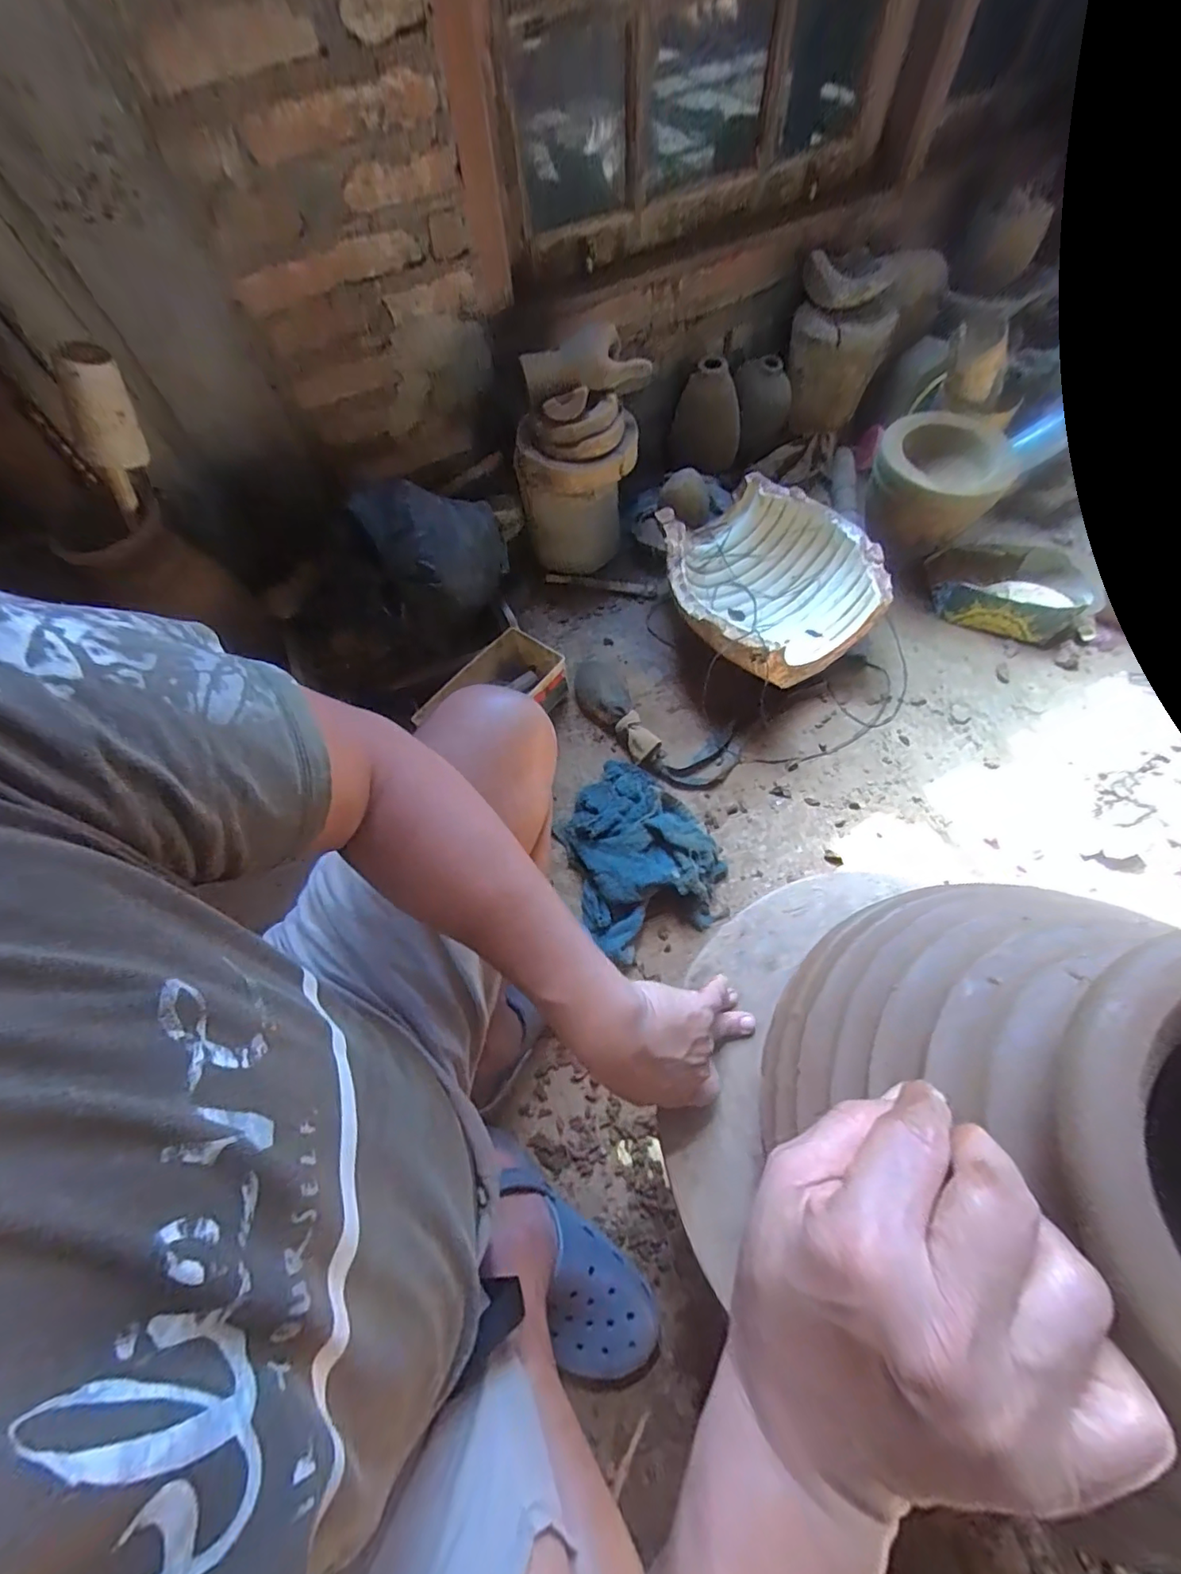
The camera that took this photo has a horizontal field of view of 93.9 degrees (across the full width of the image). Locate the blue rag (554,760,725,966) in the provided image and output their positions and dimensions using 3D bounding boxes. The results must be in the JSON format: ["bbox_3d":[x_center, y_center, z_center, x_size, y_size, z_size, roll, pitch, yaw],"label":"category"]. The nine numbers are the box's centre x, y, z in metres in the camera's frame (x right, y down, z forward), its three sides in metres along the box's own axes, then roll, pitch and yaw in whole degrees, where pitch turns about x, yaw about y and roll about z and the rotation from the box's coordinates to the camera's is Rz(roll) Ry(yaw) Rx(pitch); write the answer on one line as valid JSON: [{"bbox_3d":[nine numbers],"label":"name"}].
[{"bbox_3d":[0.063,0.084,0.811,0.213,0.056,0.276,-23,65,-8],"label":"blue rag"}]

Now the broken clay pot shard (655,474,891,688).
[{"bbox_3d":[0.284,-0.335,0.950,0.313,0.166,0.331,-1,64,3],"label":"broken clay pot shard"}]

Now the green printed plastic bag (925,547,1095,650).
[{"bbox_3d":[0.748,-0.349,0.997,0.262,0.065,0.177,12,65,9],"label":"green printed plastic bag"}]

